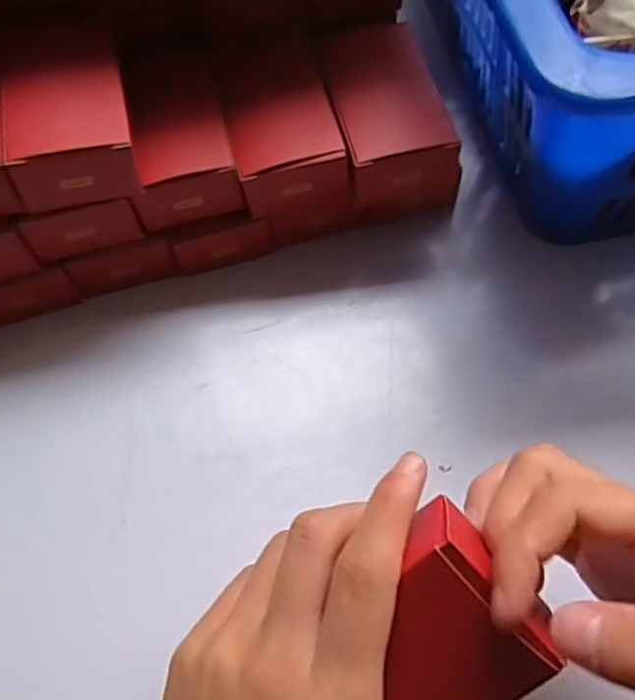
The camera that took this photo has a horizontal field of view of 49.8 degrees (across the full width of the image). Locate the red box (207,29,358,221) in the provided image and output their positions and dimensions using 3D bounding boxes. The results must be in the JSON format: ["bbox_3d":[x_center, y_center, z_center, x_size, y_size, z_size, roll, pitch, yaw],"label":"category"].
[{"bbox_3d":[-0.019,-0.111,0.343,0.052,0.039,0.085,-15,61,-5],"label":"red box"}]

